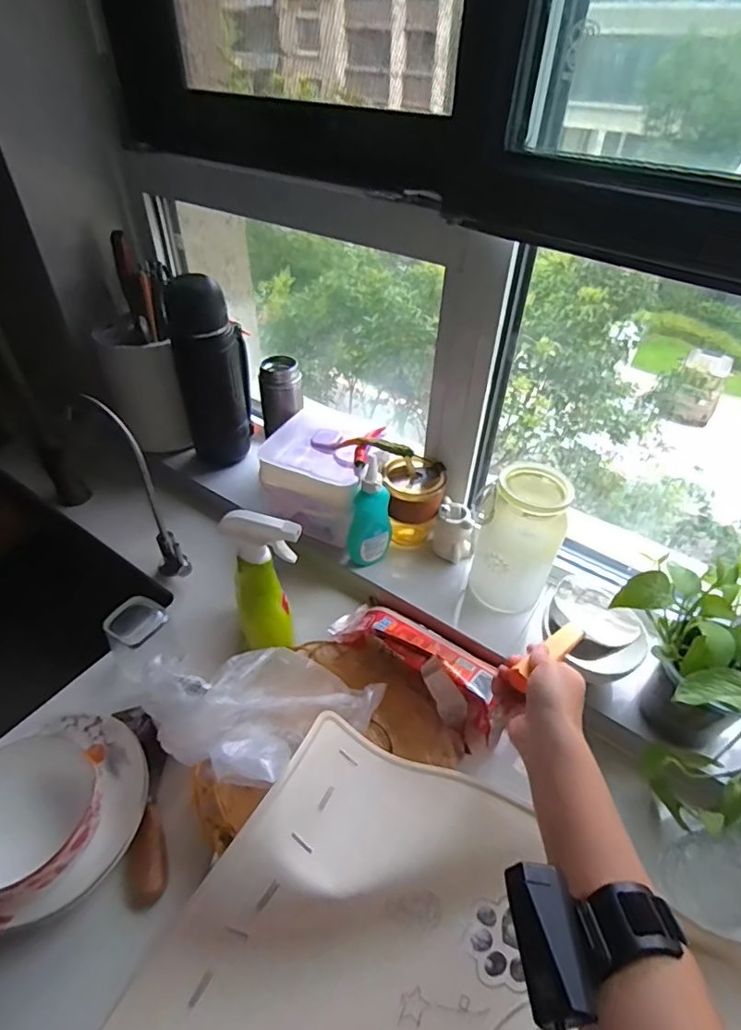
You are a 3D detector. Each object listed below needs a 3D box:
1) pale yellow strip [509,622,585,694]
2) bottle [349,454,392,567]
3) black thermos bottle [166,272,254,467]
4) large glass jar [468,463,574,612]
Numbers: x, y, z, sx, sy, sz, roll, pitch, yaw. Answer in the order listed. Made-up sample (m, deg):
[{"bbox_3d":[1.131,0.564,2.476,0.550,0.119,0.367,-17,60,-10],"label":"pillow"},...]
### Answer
[{"bbox_3d":[0.176,0.135,0.513,0.102,0.011,0.021,-24,48,-34],"label":"pale yellow strip"},{"bbox_3d":[0.001,0.003,0.689,0.039,0.158,0.047,23,47,21],"label":"bottle"},{"bbox_3d":[-0.245,-0.229,0.830,0.079,0.285,0.099,12,44,11],"label":"black thermos bottle"},{"bbox_3d":[0.178,0.032,0.646,0.102,0.177,0.081,19,46,18],"label":"large glass jar"}]

